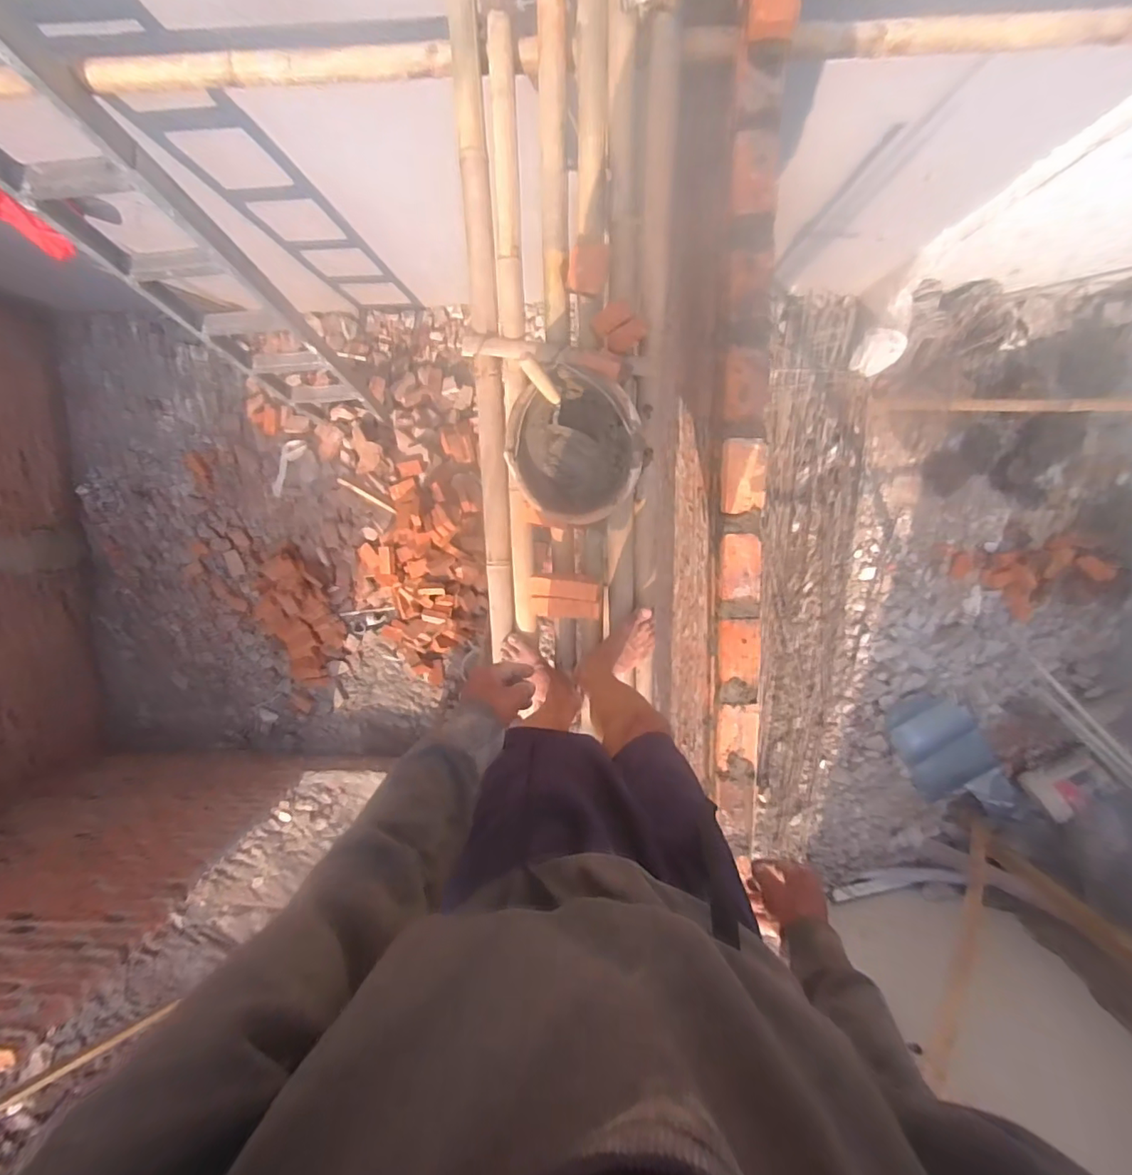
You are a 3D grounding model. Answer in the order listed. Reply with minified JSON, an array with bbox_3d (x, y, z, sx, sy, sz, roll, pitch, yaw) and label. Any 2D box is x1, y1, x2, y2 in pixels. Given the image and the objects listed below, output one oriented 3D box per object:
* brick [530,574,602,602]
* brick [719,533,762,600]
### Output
[{"bbox_3d":[-0.001,-0.002,1.268,0.167,0.082,0.052,4,99,1],"label":"brick"},{"bbox_3d":[0.381,-0.046,1.184,0.080,0.049,0.139,1,99,2],"label":"brick"}]

